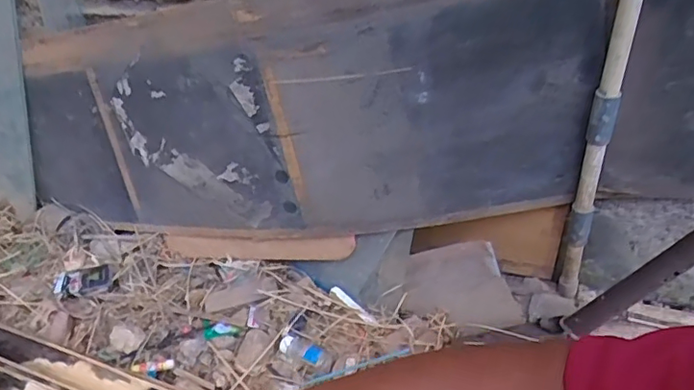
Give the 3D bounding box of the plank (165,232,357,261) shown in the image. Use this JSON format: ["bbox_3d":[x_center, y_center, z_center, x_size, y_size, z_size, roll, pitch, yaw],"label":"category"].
[{"bbox_3d":[-0.184,0.100,1.076,0.417,0.065,0.020,-1,38,22],"label":"plank"}]

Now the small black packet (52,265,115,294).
[{"bbox_3d":[-0.527,0.170,1.090,0.107,0.019,0.067,-6,40,-4],"label":"small black packet"}]

